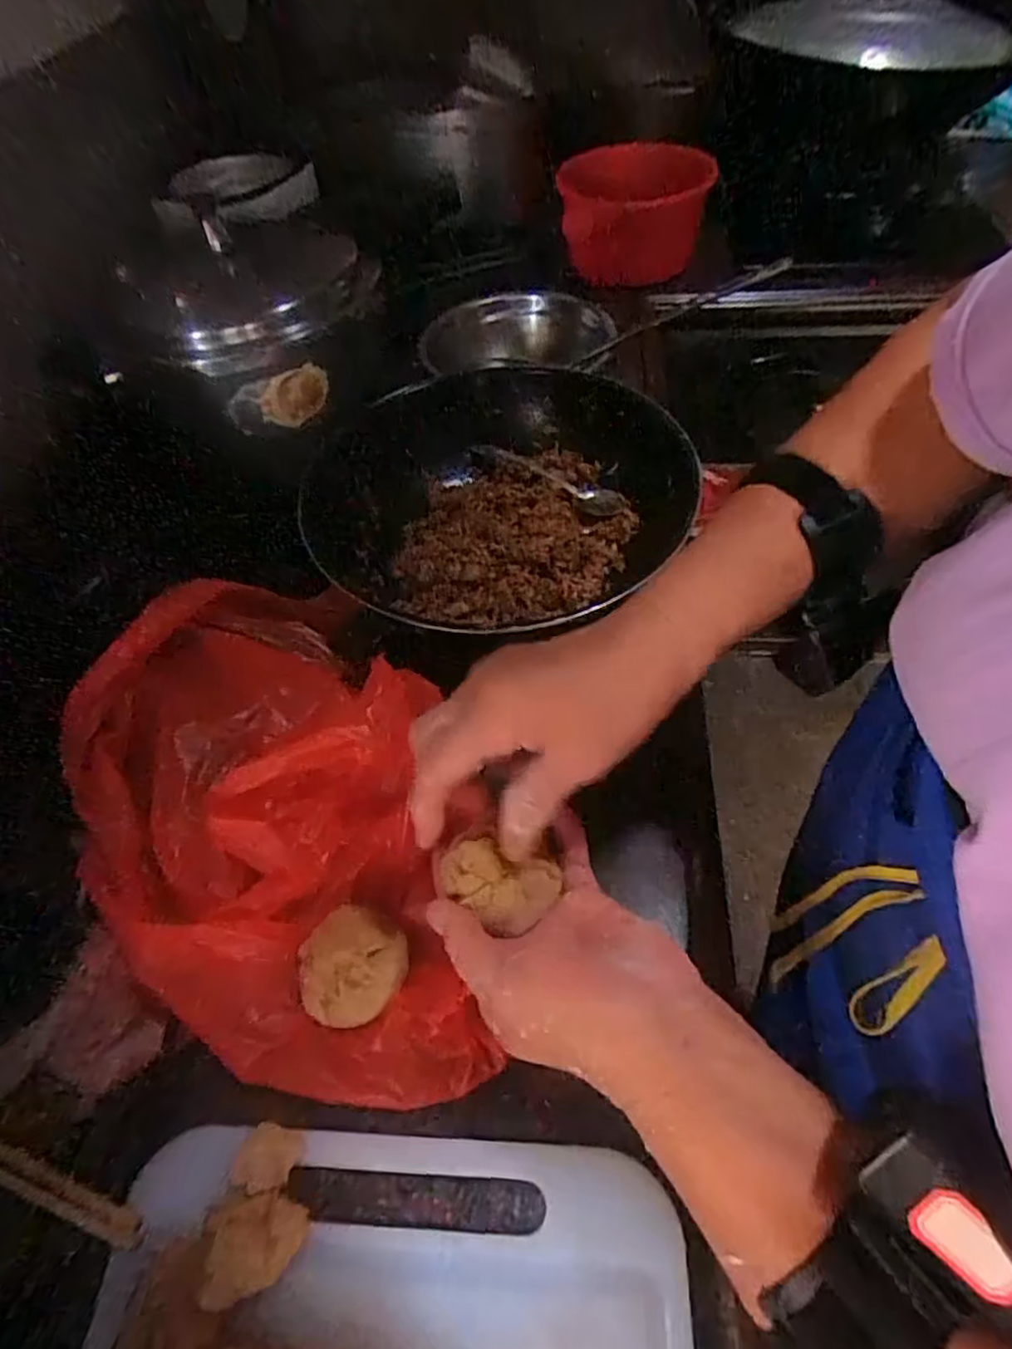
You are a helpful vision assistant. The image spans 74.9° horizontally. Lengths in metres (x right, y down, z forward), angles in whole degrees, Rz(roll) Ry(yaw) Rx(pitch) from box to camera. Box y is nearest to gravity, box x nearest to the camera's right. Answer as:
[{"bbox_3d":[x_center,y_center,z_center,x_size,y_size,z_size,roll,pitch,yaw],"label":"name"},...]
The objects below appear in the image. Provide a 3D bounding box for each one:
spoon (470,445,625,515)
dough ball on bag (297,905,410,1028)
[{"bbox_3d":[0.038,-0.188,0.623,0.162,0.008,0.031,32,64,23],"label":"spoon"},{"bbox_3d":[-0.089,0.170,0.382,0.053,0.031,0.061,21,60,18],"label":"dough ball on bag"}]

